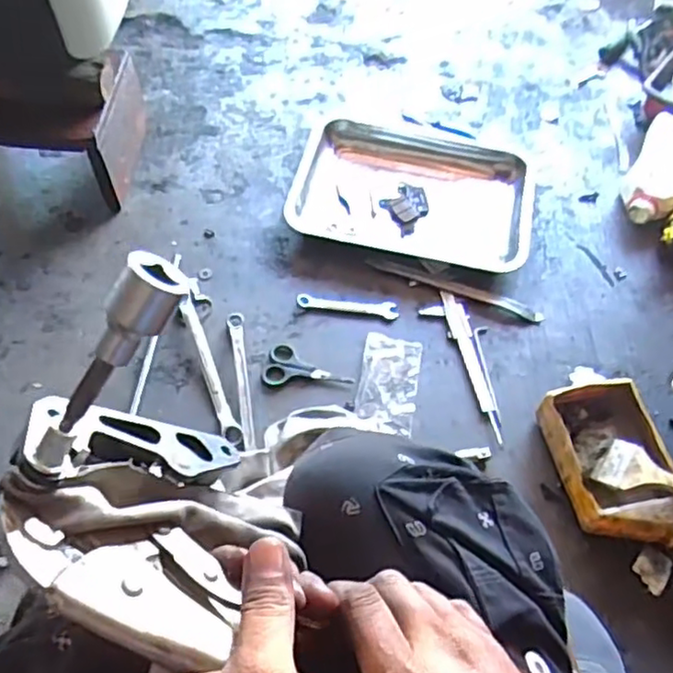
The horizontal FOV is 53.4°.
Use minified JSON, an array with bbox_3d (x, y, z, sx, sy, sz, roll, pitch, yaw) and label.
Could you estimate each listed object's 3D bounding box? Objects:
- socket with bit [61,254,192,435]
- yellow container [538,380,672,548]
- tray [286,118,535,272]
[{"bbox_3d":[-0.083,0.005,0.250,0.020,0.075,0.022,46,23,23],"label":"socket with bit"},{"bbox_3d":[0.322,0.149,0.779,0.120,0.059,0.202,-8,58,-9],"label":"yellow container"},{"bbox_3d":[0.122,-0.234,1.035,0.344,0.032,0.259,12,57,4],"label":"tray"}]

